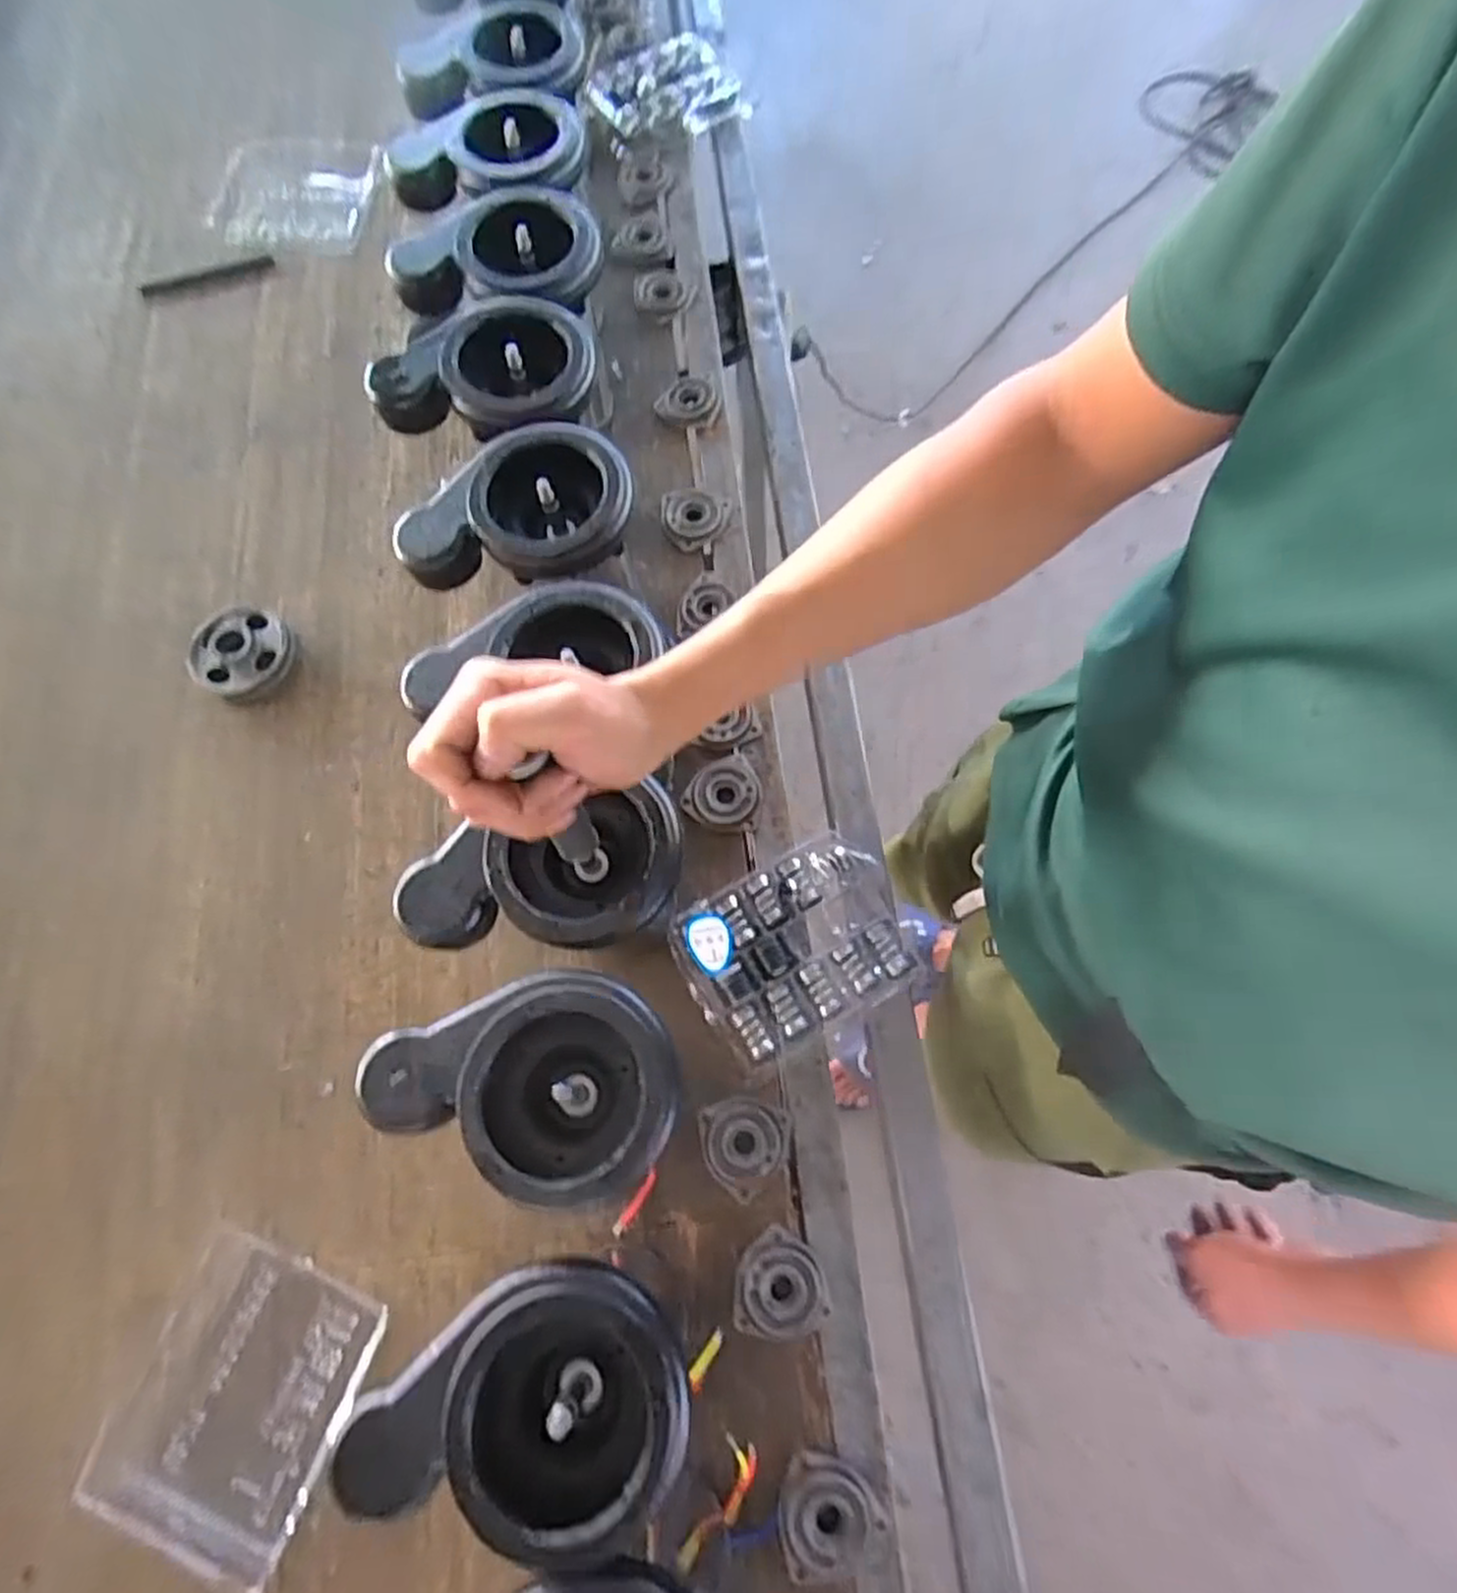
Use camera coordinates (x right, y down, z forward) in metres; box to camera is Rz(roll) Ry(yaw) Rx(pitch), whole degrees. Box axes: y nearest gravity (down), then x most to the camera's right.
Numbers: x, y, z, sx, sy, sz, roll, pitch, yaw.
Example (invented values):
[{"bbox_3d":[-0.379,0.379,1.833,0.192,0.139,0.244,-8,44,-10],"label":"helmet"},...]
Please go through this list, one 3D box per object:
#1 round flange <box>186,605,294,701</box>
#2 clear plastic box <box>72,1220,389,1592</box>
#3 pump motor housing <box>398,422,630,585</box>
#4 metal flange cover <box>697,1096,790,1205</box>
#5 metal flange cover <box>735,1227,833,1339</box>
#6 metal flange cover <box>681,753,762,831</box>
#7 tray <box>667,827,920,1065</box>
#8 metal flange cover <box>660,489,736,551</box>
[{"bbox_3d":[-0.441,-0.128,0.720,0.092,0.037,0.087,-1,70,2],"label":"round flange"},{"bbox_3d":[-0.329,0.403,0.535,0.142,0.026,0.167,18,72,9],"label":"clear plastic box"},{"bbox_3d":[-0.154,-0.204,0.570,0.168,0.050,0.111,-13,71,-3],"label":"pump motor housing"},{"bbox_3d":[0.012,0.255,0.572,0.063,0.016,0.065,-4,70,2],"label":"metal flange cover"},{"bbox_3d":[0.038,0.337,0.542,0.062,0.009,0.065,4,71,4],"label":"metal flange cover"},{"bbox_3d":[-0.005,-0.003,0.660,0.063,0.017,0.061,3,71,4],"label":"metal flange cover"},{"bbox_3d":[0.051,0.115,0.613,0.171,0.031,0.129,-29,72,-7],"label":"tray"},{"bbox_3d":[-0.029,-0.271,0.758,0.069,0.012,0.064,-15,70,-3],"label":"metal flange cover"}]

